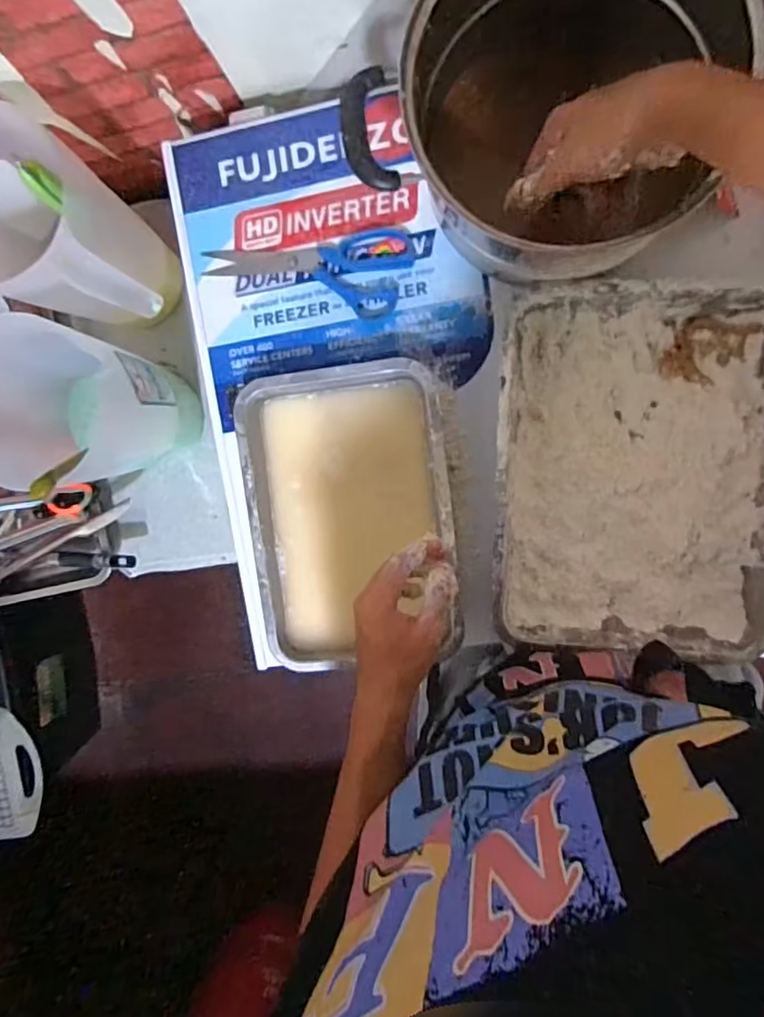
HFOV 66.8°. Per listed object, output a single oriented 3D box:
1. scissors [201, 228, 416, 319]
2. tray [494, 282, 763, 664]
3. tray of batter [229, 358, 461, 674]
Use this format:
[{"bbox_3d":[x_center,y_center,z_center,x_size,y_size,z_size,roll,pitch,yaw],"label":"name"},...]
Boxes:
[{"bbox_3d":[-0.077,-0.247,0.600,0.213,0.008,0.083,5,96,8],"label":"scissors"},{"bbox_3d":[0.242,-0.031,0.552,0.255,0.050,0.334,1,95,8],"label":"tray"},{"bbox_3d":[-0.032,0.012,0.599,0.205,0.035,0.303,-5,94,9],"label":"tray of batter"}]

